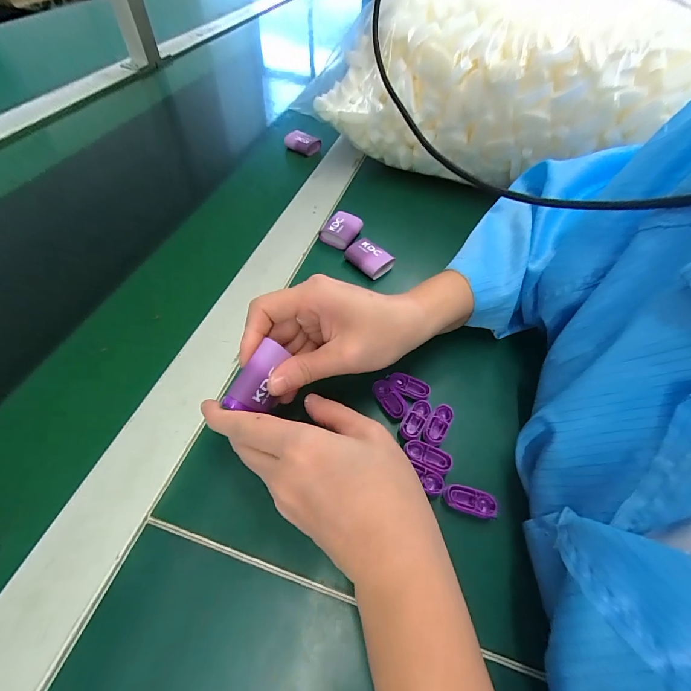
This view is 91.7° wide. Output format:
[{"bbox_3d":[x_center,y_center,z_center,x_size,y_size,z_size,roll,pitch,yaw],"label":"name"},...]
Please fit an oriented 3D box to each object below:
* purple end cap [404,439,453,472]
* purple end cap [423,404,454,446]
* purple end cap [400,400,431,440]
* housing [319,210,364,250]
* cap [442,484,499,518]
[{"bbox_3d":[0.059,0.078,0.239,0.034,0.004,0.015,21,57,10],"label":"purple end cap"},{"bbox_3d":[0.070,0.059,0.254,0.015,0.004,0.036,28,58,15],"label":"purple end cap"},{"bbox_3d":[0.054,0.055,0.254,0.015,0.004,0.035,29,58,15],"label":"purple end cap"},{"bbox_3d":[-0.004,-0.127,0.369,0.035,0.020,0.038,24,57,12],"label":"housing"},{"bbox_3d":[0.084,0.104,0.227,0.036,0.005,0.016,14,56,5],"label":"cap"}]

